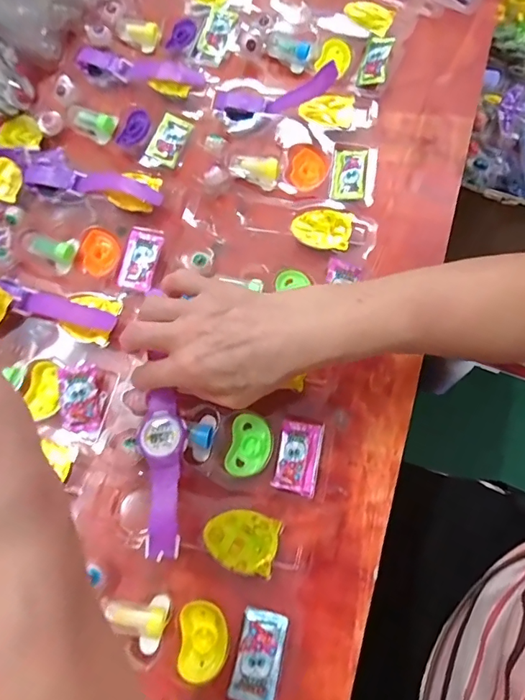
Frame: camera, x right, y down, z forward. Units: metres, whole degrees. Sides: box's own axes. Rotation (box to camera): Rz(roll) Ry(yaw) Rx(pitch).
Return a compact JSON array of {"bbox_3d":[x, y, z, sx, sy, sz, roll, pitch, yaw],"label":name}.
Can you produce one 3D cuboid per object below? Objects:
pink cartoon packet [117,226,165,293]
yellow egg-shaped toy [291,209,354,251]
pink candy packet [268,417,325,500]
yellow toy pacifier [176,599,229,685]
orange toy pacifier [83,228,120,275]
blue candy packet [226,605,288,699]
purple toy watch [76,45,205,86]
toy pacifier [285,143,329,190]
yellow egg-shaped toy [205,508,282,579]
[{"bbox_3d":[-0.110,-0.082,0.416,0.033,0.005,0.059,10,72,4],"label":"pink cartoon packet"},{"bbox_3d":[0.053,-0.107,0.413,0.051,0.009,0.040,7,72,3],"label":"yellow egg-shaped toy"},{"bbox_3d":[0.028,0.082,0.357,0.032,0.012,0.053,12,73,5],"label":"pink candy packet"},{"bbox_3d":[-0.040,0.196,0.315,0.032,0.009,0.047,0,72,1],"label":"yellow toy pacifier"},{"bbox_3d":[-0.147,-0.089,0.421,0.031,0.008,0.046,-9,72,-2],"label":"orange toy pacifier"},{"bbox_3d":[-0.003,0.206,0.312,0.029,0.010,0.055,12,72,5],"label":"blue candy packet"},{"bbox_3d":[-0.127,-0.292,0.481,0.134,0.011,0.032,15,73,6],"label":"purple toy watch"},{"bbox_3d":[0.042,-0.170,0.433,0.038,0.005,0.049,8,72,4],"label":"toy pacifier"},{"bbox_3d":[-0.015,0.137,0.335,0.051,0.011,0.040,12,73,5],"label":"yellow egg-shaped toy"}]

